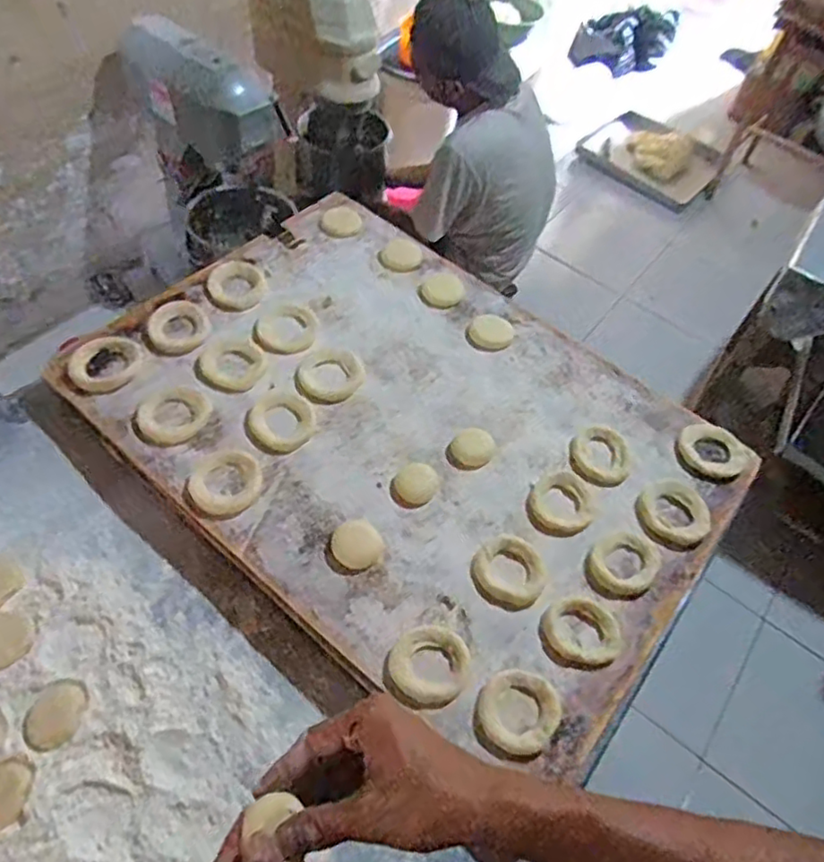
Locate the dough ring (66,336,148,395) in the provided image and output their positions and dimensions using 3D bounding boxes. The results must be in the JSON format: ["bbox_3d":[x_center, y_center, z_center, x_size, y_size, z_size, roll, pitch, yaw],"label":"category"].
[{"bbox_3d":[-0.294,-0.065,0.627,0.050,0.019,0.066,40,59,19],"label":"dough ring"}]

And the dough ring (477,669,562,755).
[{"bbox_3d":[0.079,0.205,0.480,0.057,0.014,0.058,4,54,-5],"label":"dough ring"}]

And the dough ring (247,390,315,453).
[{"bbox_3d":[-0.122,-0.011,0.606,0.059,0.009,0.068,-14,58,-18],"label":"dough ring"}]

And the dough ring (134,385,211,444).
[{"bbox_3d":[-0.225,-0.016,0.616,0.066,0.006,0.061,2,56,-3],"label":"dough ring"}]

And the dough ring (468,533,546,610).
[{"bbox_3d":[0.082,0.115,0.538,0.060,0.010,0.062,4,54,-5],"label":"dough ring"}]

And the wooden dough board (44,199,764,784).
[{"bbox_3d":[-0.001,-0.013,0.632,0.569,0.033,0.411,39,58,19],"label":"wooden dough board"}]

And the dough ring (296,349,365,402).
[{"bbox_3d":[-0.081,-0.056,0.653,0.062,0.011,0.067,4,54,-5],"label":"dough ring"}]

